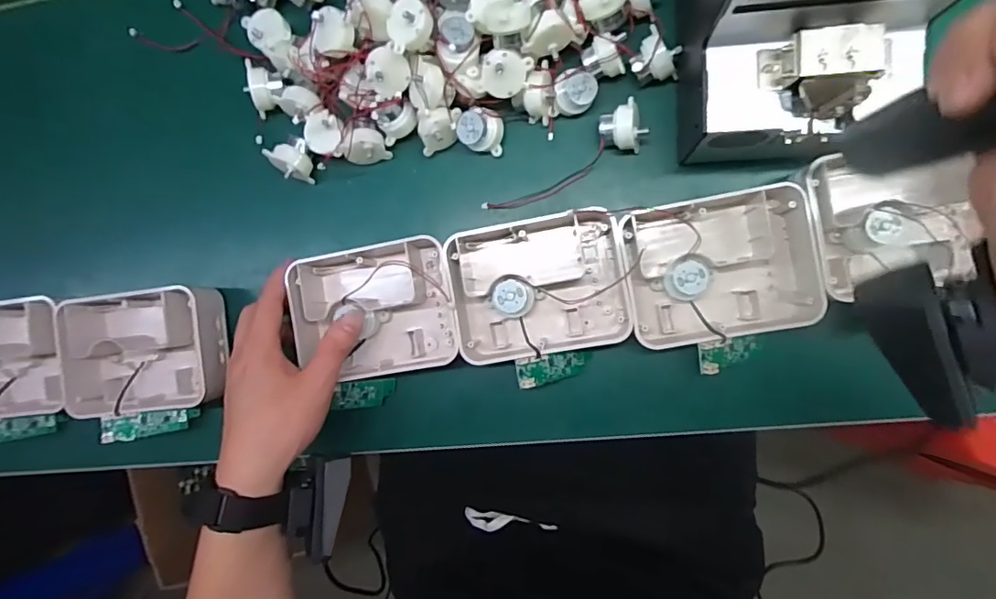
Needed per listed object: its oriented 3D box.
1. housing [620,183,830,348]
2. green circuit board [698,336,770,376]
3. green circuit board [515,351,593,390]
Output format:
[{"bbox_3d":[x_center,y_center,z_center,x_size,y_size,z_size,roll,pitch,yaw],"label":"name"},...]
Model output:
[{"bbox_3d":[0.162,-0.024,0.375,0.132,0.036,0.100,-9,88,9],"label":"housing"},{"bbox_3d":[0.170,0.036,0.370,0.063,0.009,0.023,-11,101,-23],"label":"green circuit board"},{"bbox_3d":[0.044,0.051,0.392,0.067,0.008,0.021,-7,88,-30],"label":"green circuit board"}]

